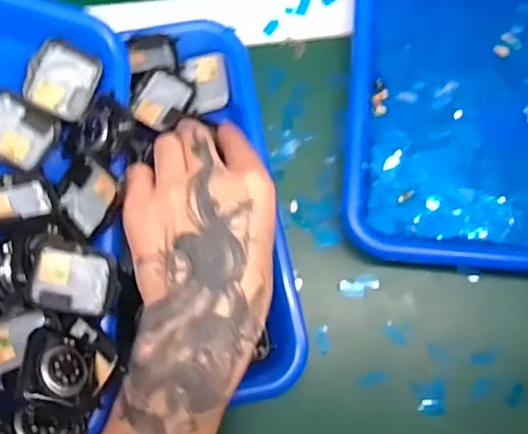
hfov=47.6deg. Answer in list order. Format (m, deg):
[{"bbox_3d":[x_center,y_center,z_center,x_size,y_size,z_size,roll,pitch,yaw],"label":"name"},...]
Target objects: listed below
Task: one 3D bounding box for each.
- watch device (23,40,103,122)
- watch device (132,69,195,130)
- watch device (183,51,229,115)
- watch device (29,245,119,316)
[{"bbox_3d":[-0.119,-0.081,0.354,0.037,0.008,0.042,23,83,-25],"label":"watch device"},{"bbox_3d":[-0.069,-0.080,0.411,0.034,0.005,0.040,24,79,5],"label":"watch device"},{"bbox_3d":[-0.039,-0.093,0.412,0.028,0.009,0.040,-12,78,-2],"label":"watch device"},{"bbox_3d":[-0.100,0.036,0.317,0.042,0.012,0.033,13,63,-22],"label":"watch device"}]

